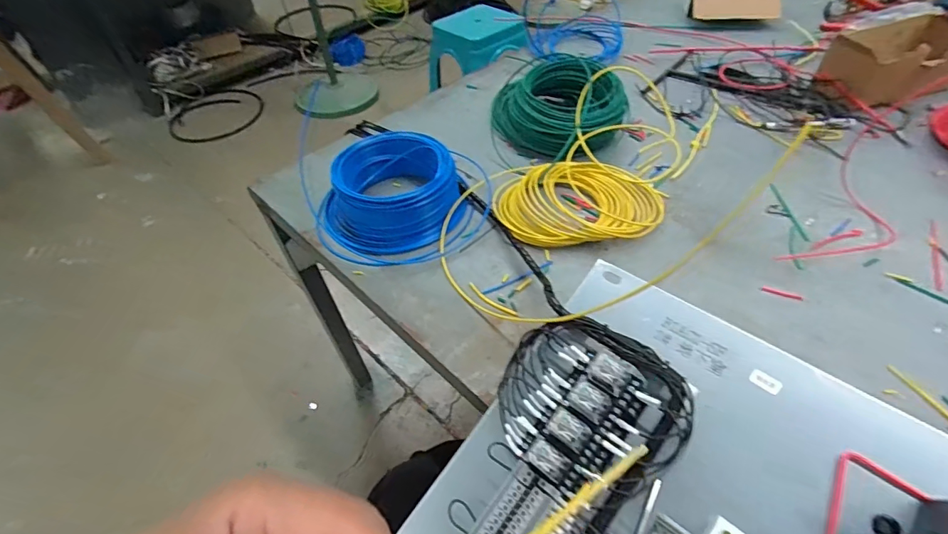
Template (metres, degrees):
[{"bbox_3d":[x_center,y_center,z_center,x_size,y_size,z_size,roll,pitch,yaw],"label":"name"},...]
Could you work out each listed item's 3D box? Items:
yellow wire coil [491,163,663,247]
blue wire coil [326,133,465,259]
[{"bbox_3d":[0.148,-0.094,0.652,0.230,0.040,0.145,-12,49,-3],"label":"yellow wire coil"},{"bbox_3d":[-0.122,-0.108,0.675,0.202,0.080,0.159,-21,51,-11],"label":"blue wire coil"}]

